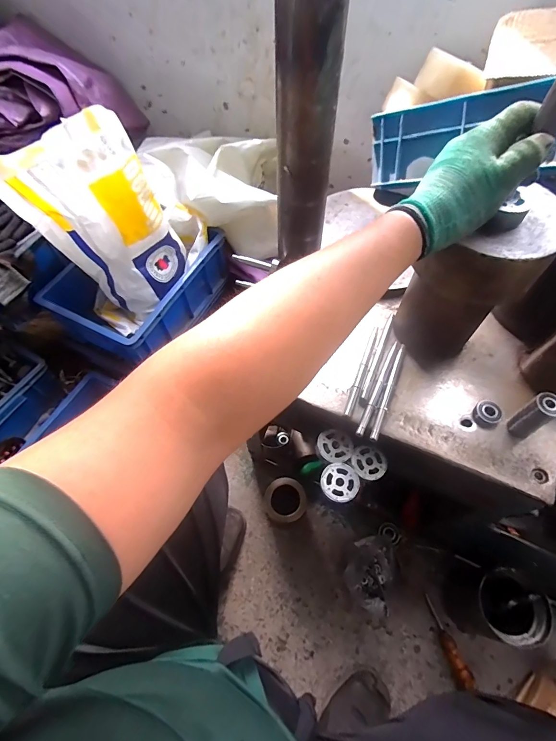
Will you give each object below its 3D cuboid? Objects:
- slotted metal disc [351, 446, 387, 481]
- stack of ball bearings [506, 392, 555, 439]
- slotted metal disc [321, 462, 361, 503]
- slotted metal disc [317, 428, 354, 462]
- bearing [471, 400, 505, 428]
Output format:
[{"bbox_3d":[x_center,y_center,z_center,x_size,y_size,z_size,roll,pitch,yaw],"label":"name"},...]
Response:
[{"bbox_3d":[0.132,0.133,0.517,0.048,0.013,0.049,0,60,0],"label":"slotted metal disc"},{"bbox_3d":[0.328,0.058,0.462,0.033,0.070,0.030,-25,63,-13],"label":"stack of ball bearings"},{"bbox_3d":[0.086,0.156,0.501,0.052,0.009,0.050,26,64,15],"label":"slotted metal disc"},{"bbox_3d":[0.083,0.108,0.517,0.051,0.008,0.047,0,60,0],"label":"slotted metal disc"},{"bbox_3d":[0.291,0.060,0.496,0.032,0.018,0.035,0,60,0],"label":"bearing"}]

